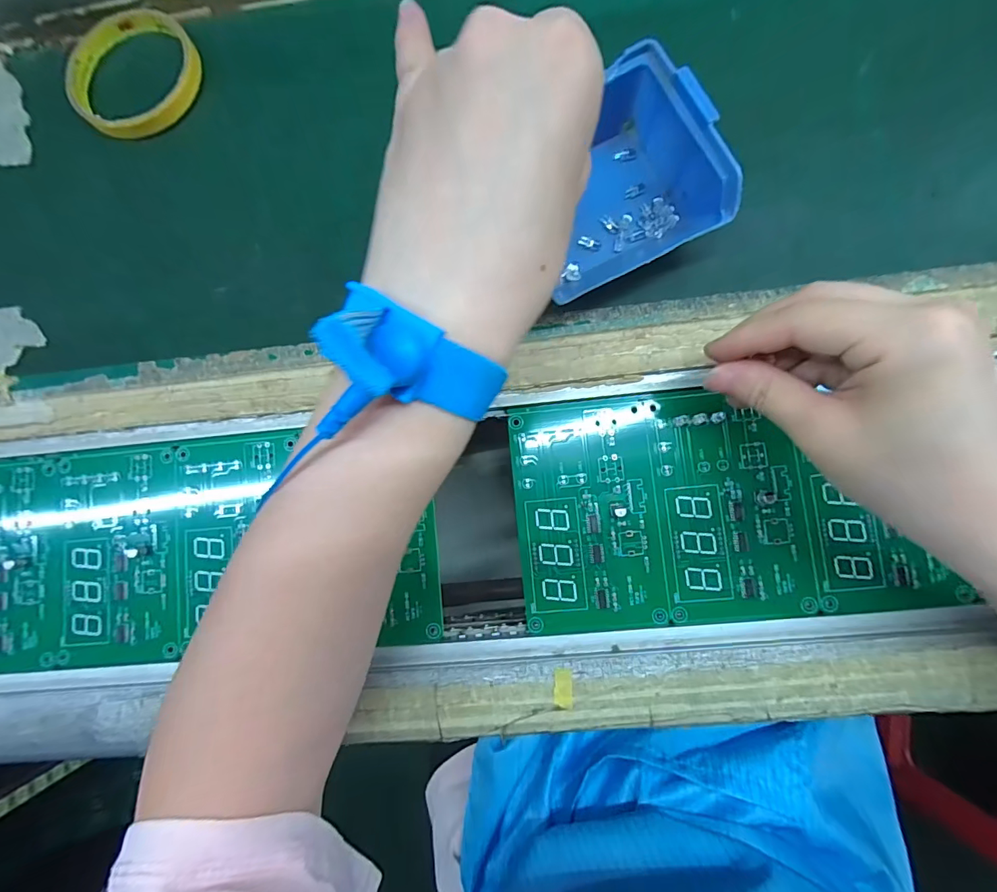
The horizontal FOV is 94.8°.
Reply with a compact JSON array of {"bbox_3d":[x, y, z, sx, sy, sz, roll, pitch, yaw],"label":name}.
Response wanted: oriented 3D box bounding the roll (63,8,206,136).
[{"bbox_3d":[-0.237,-0.240,0.296,0.088,0.010,0.088,0,85,5],"label":"roll"}]

